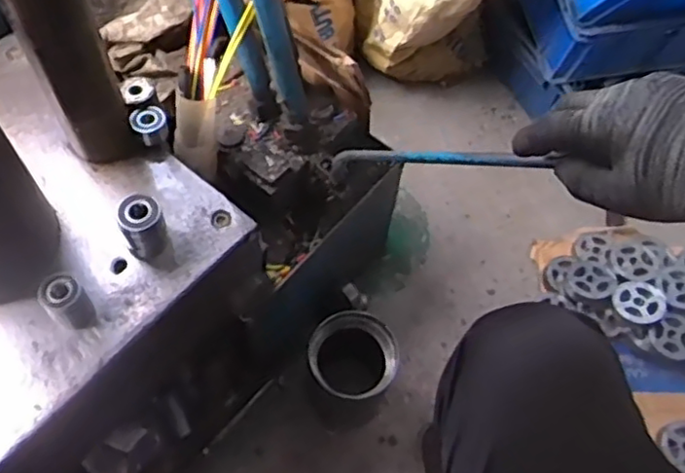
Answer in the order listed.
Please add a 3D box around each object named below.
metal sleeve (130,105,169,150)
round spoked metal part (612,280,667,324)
[{"bbox_3d":[-0.196,-0.111,0.669,0.033,0.033,0.033,1,60,-2],"label":"metal sleeve"},{"bbox_3d":[0.478,0.103,1.043,0.081,0.014,0.076,1,60,-2],"label":"round spoked metal part"}]

